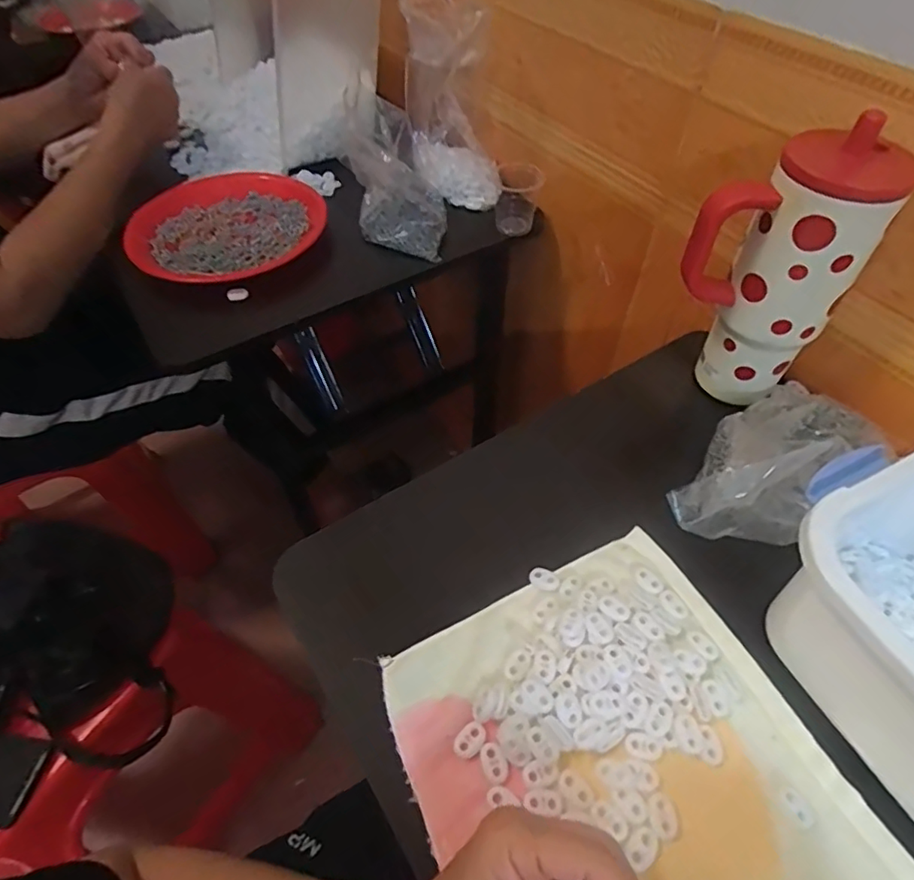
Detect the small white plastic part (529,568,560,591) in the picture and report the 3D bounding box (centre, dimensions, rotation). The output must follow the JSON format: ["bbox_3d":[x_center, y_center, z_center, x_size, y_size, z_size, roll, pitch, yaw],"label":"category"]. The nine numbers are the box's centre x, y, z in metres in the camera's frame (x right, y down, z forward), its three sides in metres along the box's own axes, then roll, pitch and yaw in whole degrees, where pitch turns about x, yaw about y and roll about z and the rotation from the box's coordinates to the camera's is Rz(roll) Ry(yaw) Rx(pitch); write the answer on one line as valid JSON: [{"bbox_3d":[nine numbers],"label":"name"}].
[{"bbox_3d":[0.064,0.102,0.415,0.021,0.004,0.015,22,57,16],"label":"small white plastic part"}]

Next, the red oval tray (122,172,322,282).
[{"bbox_3d":[-0.282,-0.270,0.716,0.222,0.031,0.230,17,54,14],"label":"red oval tray"}]

